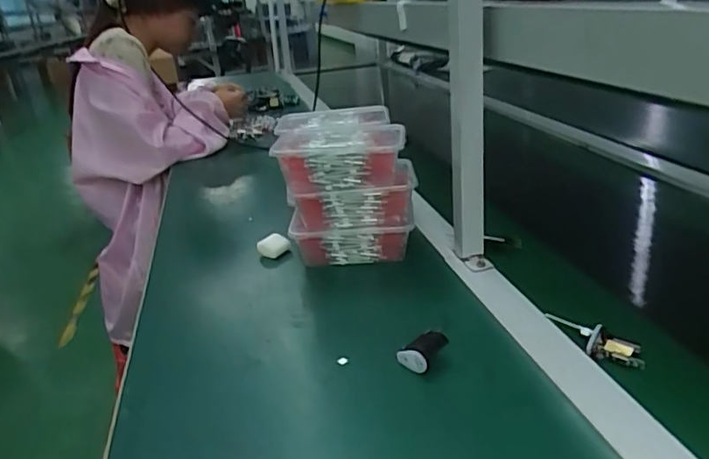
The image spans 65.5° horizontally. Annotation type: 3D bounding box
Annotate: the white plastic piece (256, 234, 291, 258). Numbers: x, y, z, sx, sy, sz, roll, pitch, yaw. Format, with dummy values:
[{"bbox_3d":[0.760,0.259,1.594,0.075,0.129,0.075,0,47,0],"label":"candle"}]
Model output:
[{"bbox_3d":[-0.115,0.024,0.784,0.045,0.029,0.031,-12,24,-13],"label":"white plastic piece"}]

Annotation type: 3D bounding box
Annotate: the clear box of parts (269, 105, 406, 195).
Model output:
[{"bbox_3d":[-0.021,-0.112,0.756,0.166,0.062,0.211,-7,24,-2],"label":"clear box of parts"}]

